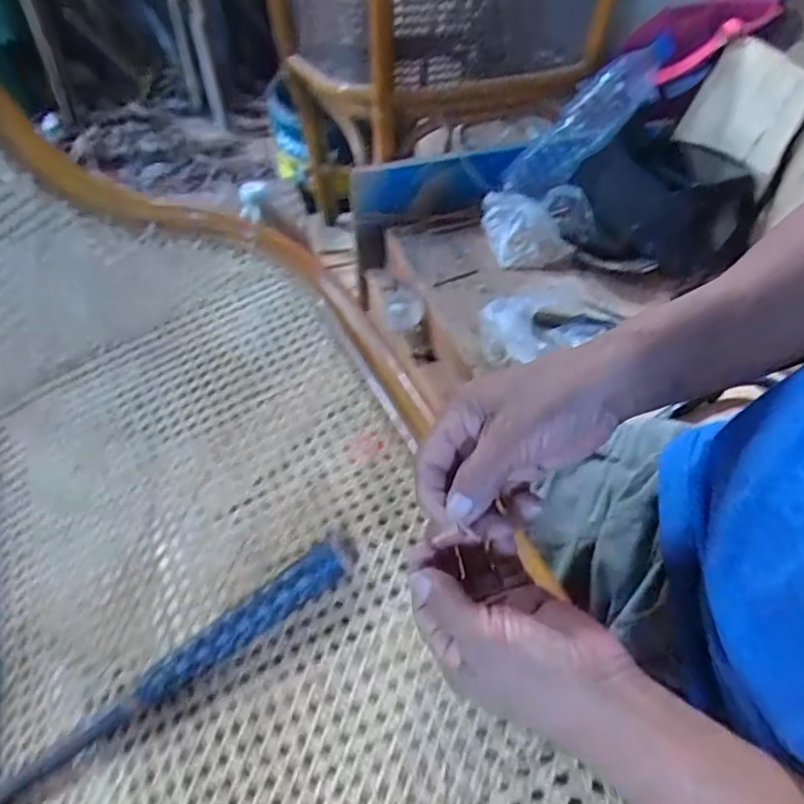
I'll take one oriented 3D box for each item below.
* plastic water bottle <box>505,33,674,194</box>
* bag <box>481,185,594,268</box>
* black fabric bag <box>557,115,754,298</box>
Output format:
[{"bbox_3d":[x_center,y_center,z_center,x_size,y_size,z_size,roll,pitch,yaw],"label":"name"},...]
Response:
[{"bbox_3d":[0.259,-0.393,0.830,0.288,0.064,0.065,-43,53,7],"label":"plastic water bottle"},{"bbox_3d":[0.191,-0.246,0.814,0.149,0.058,0.103,-12,48,-10],"label":"bag"},{"bbox_3d":[0.355,-0.278,0.811,0.236,0.108,0.220,19,51,18],"label":"black fabric bag"}]

